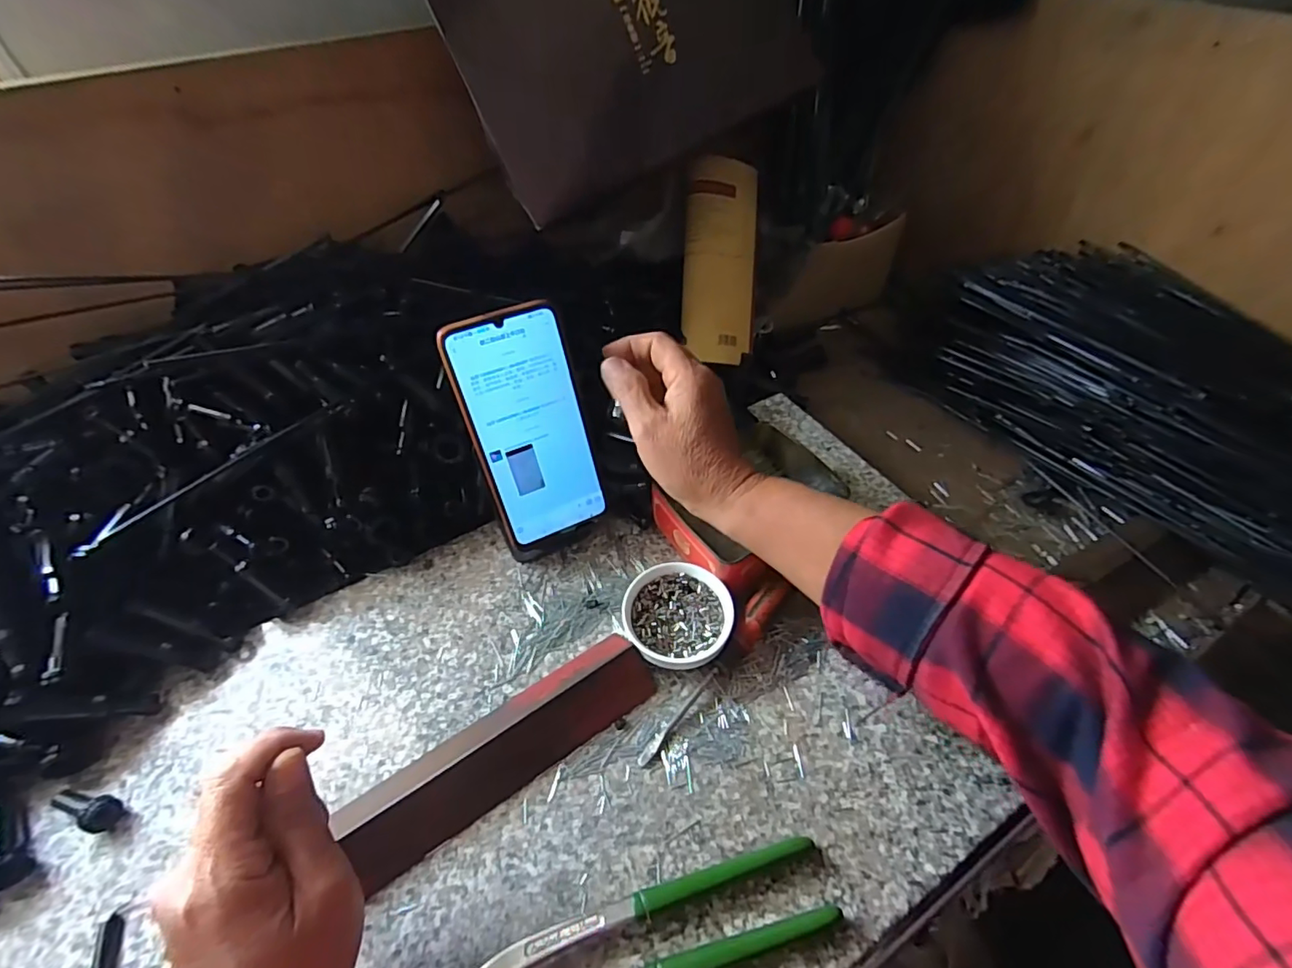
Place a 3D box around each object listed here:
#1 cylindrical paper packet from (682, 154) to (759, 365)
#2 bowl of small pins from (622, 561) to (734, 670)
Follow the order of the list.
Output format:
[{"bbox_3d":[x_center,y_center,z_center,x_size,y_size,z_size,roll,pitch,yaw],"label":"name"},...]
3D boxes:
[{"bbox_3d":[0.078,-0.220,0.562,0.073,0.025,0.203,2,89,-9],"label":"cylindrical paper packet"},{"bbox_3d":[0.022,0.091,0.384,0.070,0.027,0.072,-1,48,1],"label":"bowl of small pins"}]

